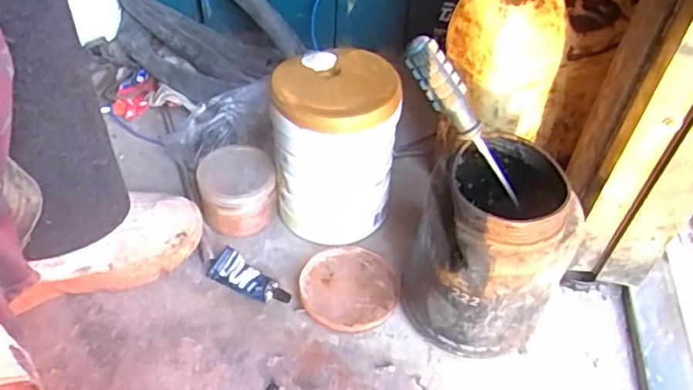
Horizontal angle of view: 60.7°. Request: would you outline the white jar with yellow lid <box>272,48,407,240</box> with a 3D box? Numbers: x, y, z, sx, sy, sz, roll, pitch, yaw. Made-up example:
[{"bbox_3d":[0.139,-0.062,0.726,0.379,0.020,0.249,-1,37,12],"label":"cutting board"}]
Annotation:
[{"bbox_3d":[-0.014,-0.050,0.625,0.119,0.178,0.116,1,47,-1],"label":"white jar with yellow lid"}]

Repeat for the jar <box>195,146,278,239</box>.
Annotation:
[{"bbox_3d":[-0.121,-0.004,0.655,0.080,0.067,0.074,1,47,-1],"label":"jar"}]

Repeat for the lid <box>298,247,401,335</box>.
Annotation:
[{"bbox_3d":[0.003,0.095,0.607,0.098,0.016,0.100,1,47,-1],"label":"lid"}]

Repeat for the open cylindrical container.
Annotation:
[{"bbox_3d":[0.129,0.049,0.543,0.132,0.172,0.141,14,48,11],"label":"open cylindrical container"}]

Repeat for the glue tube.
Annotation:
[{"bbox_3d":[-0.097,0.087,0.610,0.093,0.019,0.033,23,50,18],"label":"glue tube"}]

